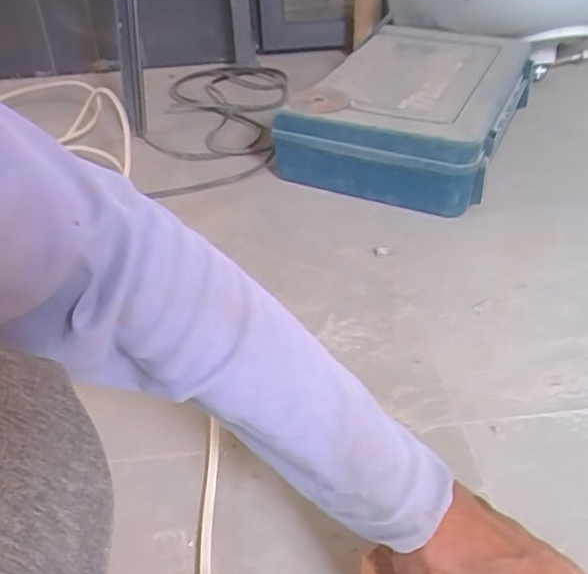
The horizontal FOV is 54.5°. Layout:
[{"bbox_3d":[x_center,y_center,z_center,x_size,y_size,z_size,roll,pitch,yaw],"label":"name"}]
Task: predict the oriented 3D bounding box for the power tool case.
[{"bbox_3d":[0.205,-0.307,0.980,0.320,0.126,0.449,15,43,21],"label":"power tool case"}]

